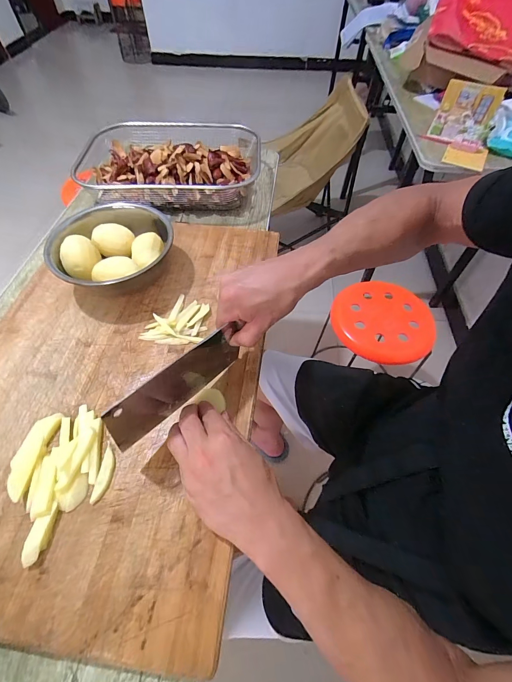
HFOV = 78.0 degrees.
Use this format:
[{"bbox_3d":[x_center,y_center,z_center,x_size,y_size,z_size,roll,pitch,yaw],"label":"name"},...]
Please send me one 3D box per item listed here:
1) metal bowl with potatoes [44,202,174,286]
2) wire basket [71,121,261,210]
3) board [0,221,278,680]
[{"bbox_3d":[-0.220,-0.138,0.505,0.179,0.072,0.174,0,56,-1],"label":"metal bowl with potatoes"},{"bbox_3d":[-0.171,-0.374,0.676,0.343,0.064,0.264,-1,56,-1],"label":"wire basket"},{"bbox_3d":[-0.192,0.022,0.431,0.386,0.019,0.572,6,56,3],"label":"board"}]

